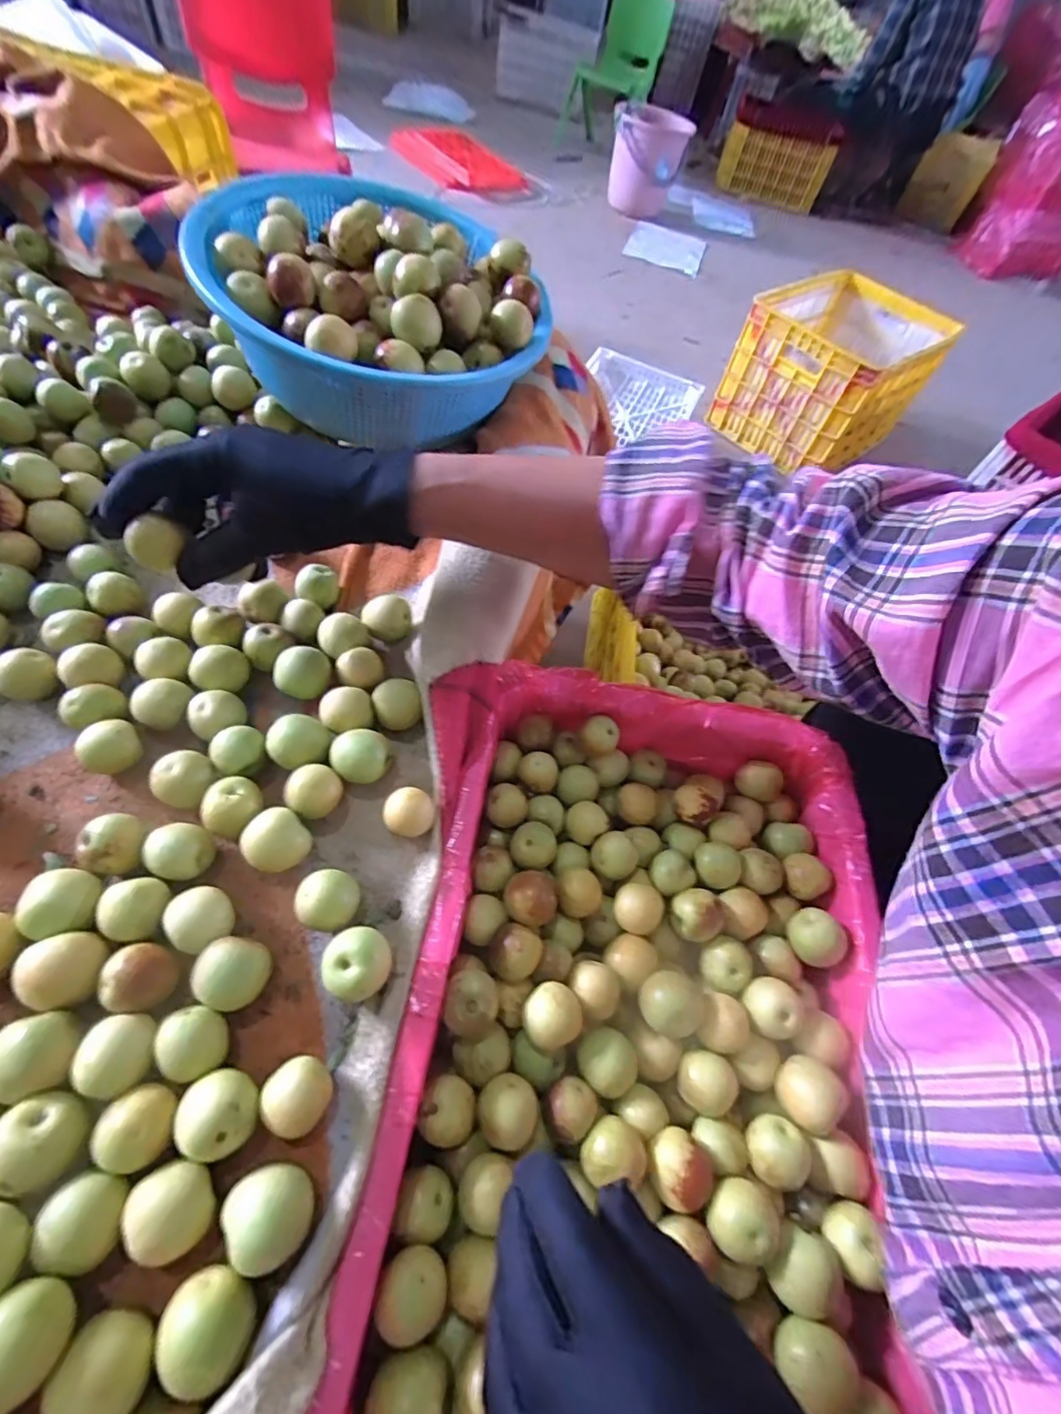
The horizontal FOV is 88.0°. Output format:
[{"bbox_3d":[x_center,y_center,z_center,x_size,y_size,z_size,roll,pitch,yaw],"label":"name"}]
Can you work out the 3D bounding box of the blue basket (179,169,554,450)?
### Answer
[{"bbox_3d":[-0.118,-0.330,0.449,0.259,0.104,0.276,2,63,-13],"label":"blue basket"}]

